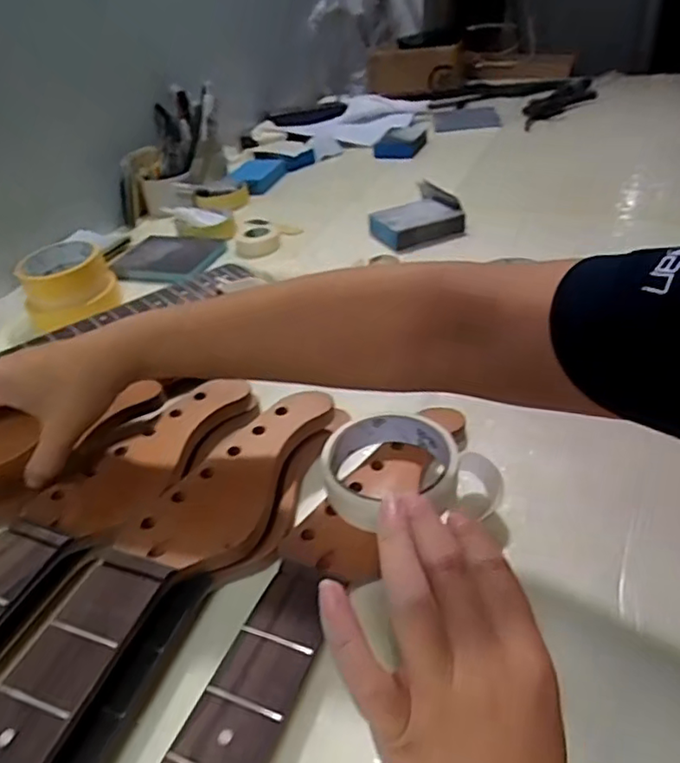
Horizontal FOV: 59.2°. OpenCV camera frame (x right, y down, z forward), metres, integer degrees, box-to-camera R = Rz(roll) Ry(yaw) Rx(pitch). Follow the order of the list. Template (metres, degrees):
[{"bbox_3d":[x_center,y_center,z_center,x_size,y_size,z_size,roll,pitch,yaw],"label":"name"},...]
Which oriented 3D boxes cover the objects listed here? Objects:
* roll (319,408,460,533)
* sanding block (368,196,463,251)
[{"bbox_3d":[0.033,0.053,0.403,0.091,0.029,0.090,-4,38,4],"label":"roll"},{"bbox_3d":[0.091,-0.195,0.725,0.097,0.022,0.074,-21,40,-17],"label":"sanding block"}]

